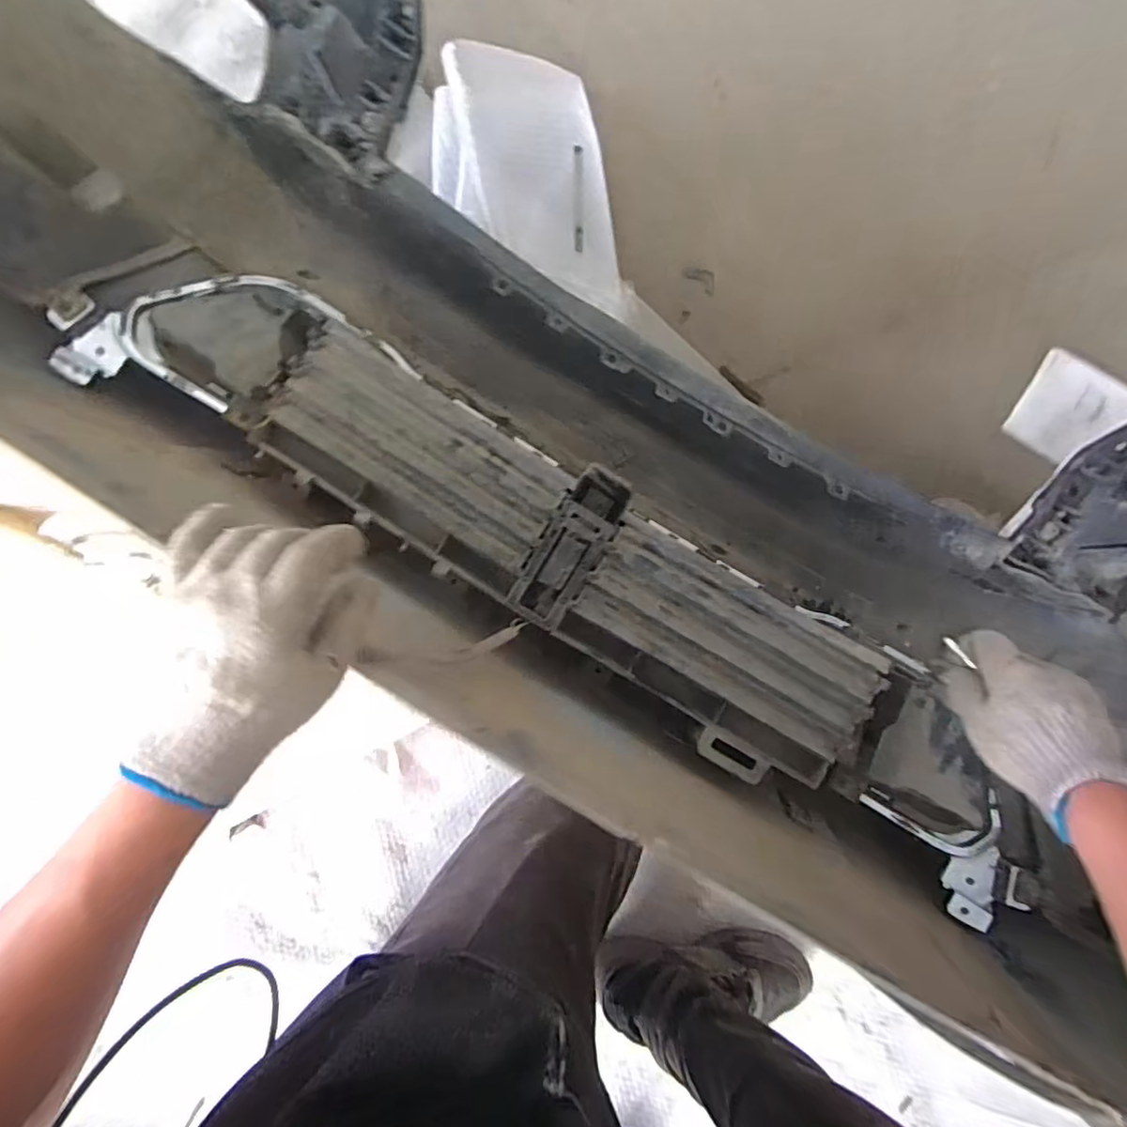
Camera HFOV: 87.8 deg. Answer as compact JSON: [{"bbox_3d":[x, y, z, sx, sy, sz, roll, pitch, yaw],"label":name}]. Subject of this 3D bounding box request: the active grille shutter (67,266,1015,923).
[{"bbox_3d":[-0.003,-0.008,0.627,1.128,0.131,0.175,32,86,2],"label":"active grille shutter"}]

